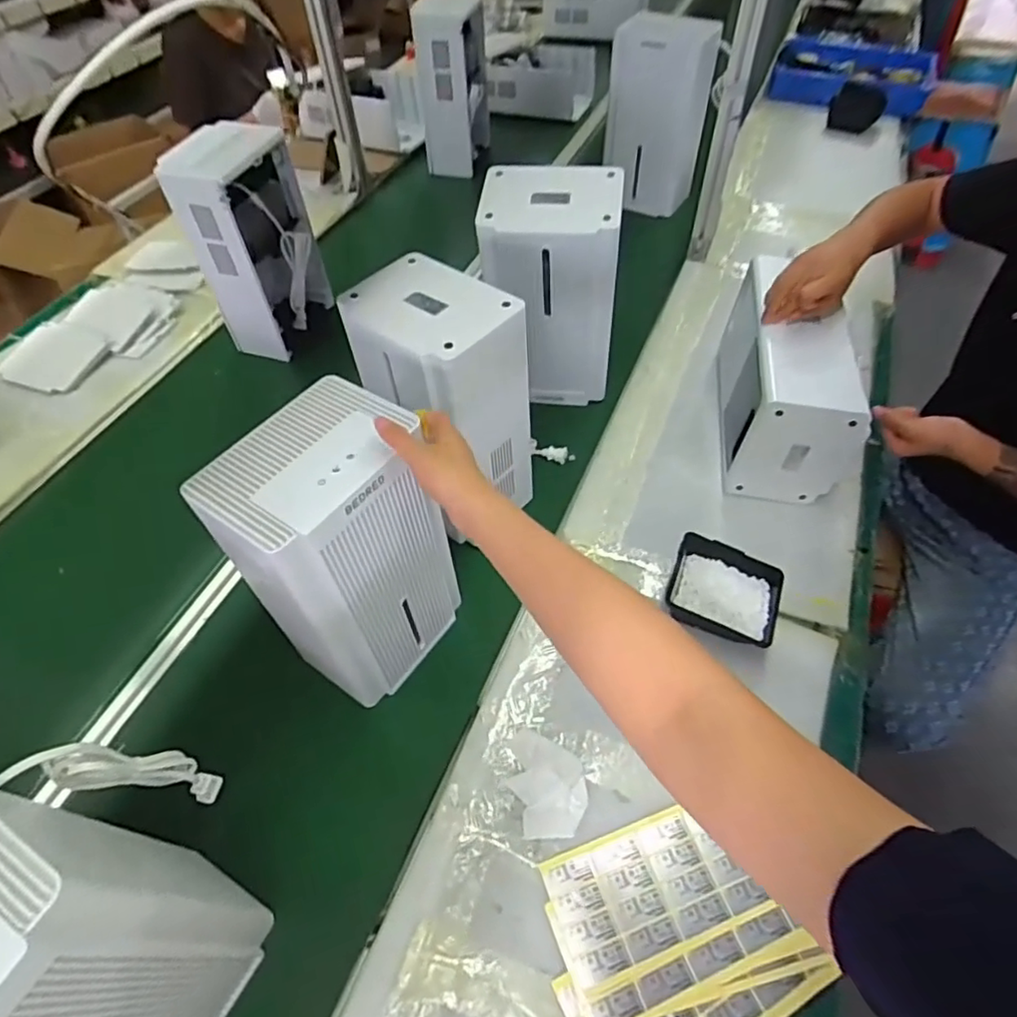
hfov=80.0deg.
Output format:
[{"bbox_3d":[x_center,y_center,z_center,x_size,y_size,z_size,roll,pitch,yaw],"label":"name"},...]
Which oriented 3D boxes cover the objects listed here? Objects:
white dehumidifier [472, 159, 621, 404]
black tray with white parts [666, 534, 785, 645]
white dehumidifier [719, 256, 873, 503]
[{"bbox_3d":[0.066,-0.329,0.958,0.202,0.340,0.140,-1,55,1],"label":"white dehumidifier"},{"bbox_3d":[0.283,0.111,0.798,0.136,0.050,0.124,16,56,16],"label":"black tray with white parts"},{"bbox_3d":[0.429,-0.209,0.933,0.178,0.208,0.397,8,55,8],"label":"white dehumidifier"}]

